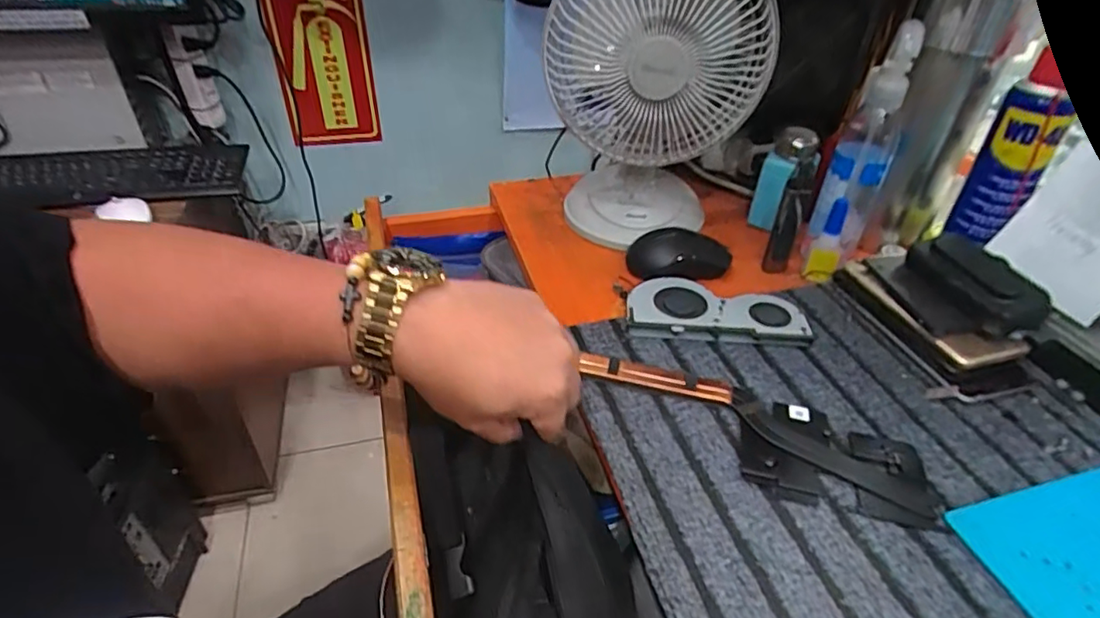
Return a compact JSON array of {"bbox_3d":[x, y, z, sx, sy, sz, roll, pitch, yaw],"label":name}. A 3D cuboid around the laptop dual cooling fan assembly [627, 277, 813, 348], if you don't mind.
[{"bbox_3d":[0.144,0.002,0.513,0.149,0.011,0.075,4,38,4],"label":"laptop dual cooling fan assembly"}]

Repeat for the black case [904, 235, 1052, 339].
[{"bbox_3d":[0.342,-0.021,0.479,0.046,0.036,0.104,-7,39,-13],"label":"black case"}]

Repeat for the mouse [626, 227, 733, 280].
[{"bbox_3d":[0.128,-0.054,0.570,0.100,0.034,0.055,-7,39,-11],"label":"mouse"}]

